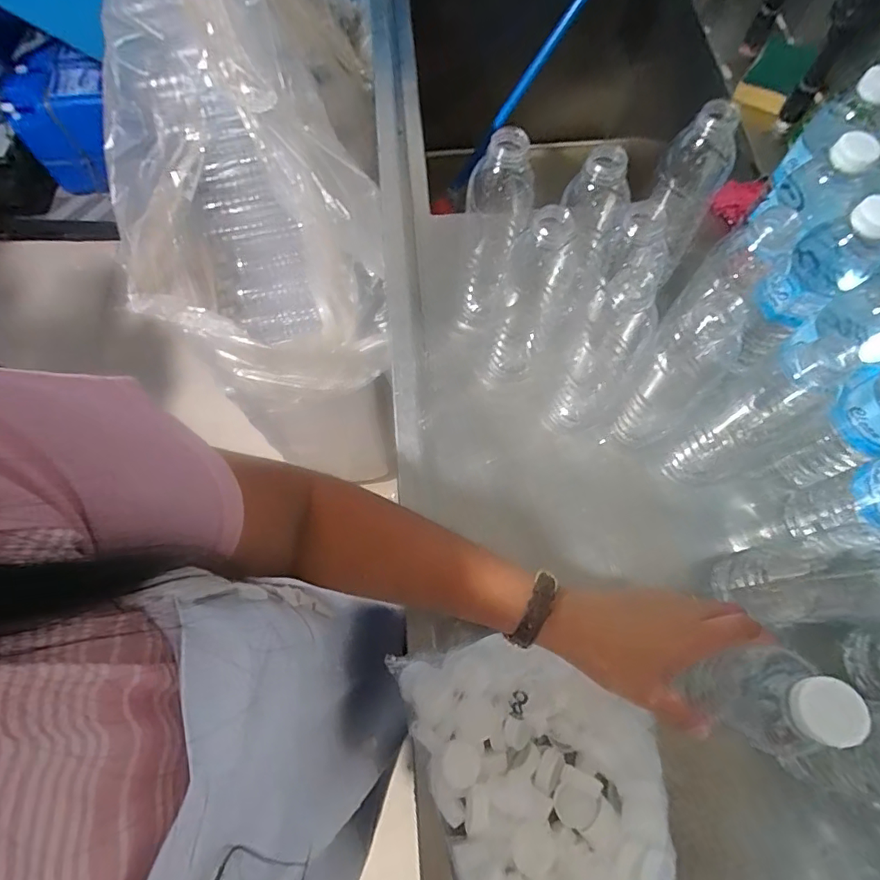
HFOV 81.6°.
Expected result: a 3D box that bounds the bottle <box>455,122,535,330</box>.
[{"bbox_3d":[0.051,-0.190,0.497,0.059,0.210,0.054,11,70,4],"label":"bottle"}]

